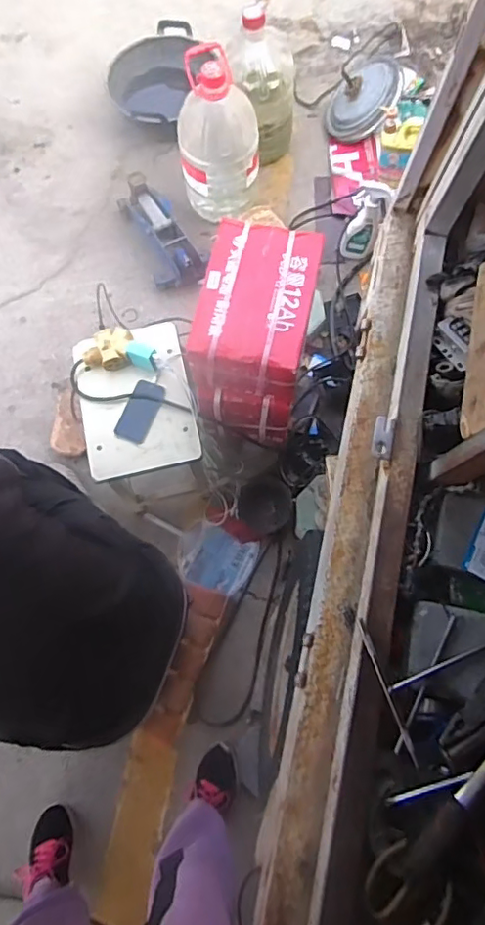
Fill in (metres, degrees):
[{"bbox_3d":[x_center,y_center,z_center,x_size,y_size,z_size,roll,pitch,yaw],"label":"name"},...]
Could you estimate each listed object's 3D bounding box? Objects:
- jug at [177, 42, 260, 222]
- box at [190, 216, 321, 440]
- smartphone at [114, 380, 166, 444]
[{"bbox_3d":[-0.072,-0.913,1.584,0.232,0.424,0.221,-4,73,0],"label":"jug"},{"bbox_3d":[0.020,-0.268,1.153,0.214,0.268,0.336,10,73,4],"label":"box"},{"bbox_3d":[-0.217,-0.108,1.179,0.074,0.010,0.136,19,74,7],"label":"smartphone"}]

